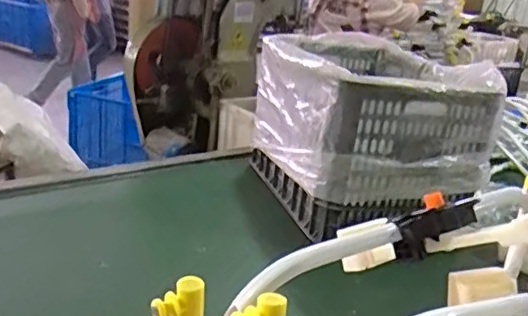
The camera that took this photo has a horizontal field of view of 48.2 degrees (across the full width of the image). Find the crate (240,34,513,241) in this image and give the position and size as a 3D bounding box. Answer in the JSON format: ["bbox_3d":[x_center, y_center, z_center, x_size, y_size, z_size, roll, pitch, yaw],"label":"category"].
[{"bbox_3d":[0.271,-0.083,1.564,0.473,0.365,0.543,-2,21,-22],"label":"crate"}]

